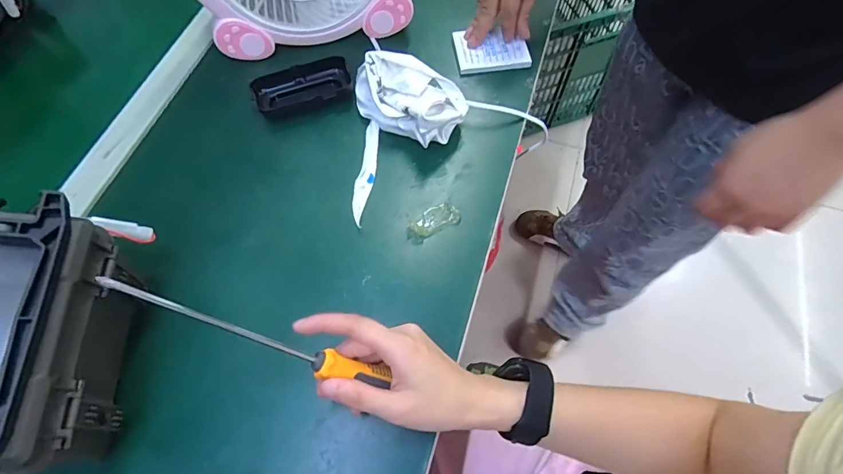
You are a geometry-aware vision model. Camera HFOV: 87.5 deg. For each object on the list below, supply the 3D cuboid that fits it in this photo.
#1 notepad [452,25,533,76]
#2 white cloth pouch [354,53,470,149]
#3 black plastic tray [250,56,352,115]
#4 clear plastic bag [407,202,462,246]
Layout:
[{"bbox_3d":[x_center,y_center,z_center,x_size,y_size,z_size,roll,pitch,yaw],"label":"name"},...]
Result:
[{"bbox_3d":[0.086,-0.227,0.537,0.088,0.009,0.065,-4,67,-3],"label":"notepad"},{"bbox_3d":[-0.019,-0.151,0.472,0.130,0.053,0.067,33,69,14],"label":"white cloth pouch"},{"bbox_3d":[-0.136,-0.174,0.502,0.107,0.022,0.037,-17,68,-9],"label":"black plastic tray"},{"bbox_3d":[0.011,-0.016,0.439,0.057,0.010,0.029,-28,70,-13],"label":"clear plastic bag"}]

